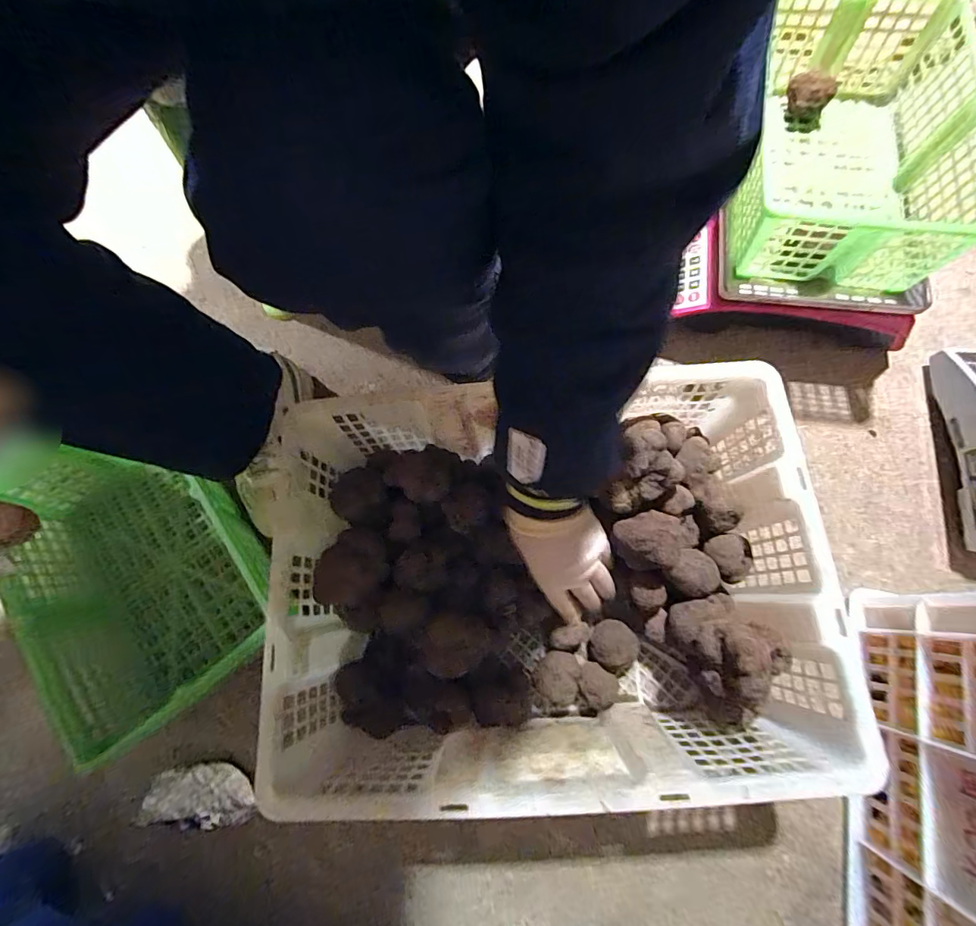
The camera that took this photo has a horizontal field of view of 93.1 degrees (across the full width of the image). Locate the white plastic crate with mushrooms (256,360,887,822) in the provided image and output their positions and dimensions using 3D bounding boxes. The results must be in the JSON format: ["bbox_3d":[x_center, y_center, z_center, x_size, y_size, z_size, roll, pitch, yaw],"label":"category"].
[{"bbox_3d":[0.050,0.120,0.472,0.470,0.175,0.345,-6,72,2],"label":"white plastic crate with mushrooms"}]

